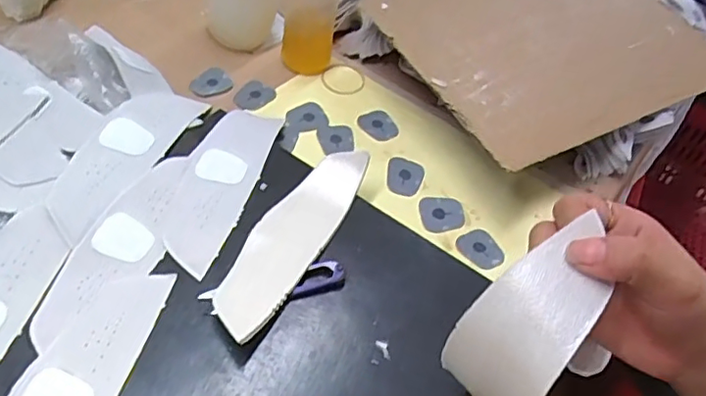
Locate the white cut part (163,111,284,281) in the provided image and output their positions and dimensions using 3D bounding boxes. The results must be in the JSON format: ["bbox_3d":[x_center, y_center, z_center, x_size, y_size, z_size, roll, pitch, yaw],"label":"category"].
[{"bbox_3d":[-0.107,-0.016,0.487,0.055,0.016,0.179,18,51,-1],"label":"white cut part"}]

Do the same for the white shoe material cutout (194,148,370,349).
[{"bbox_3d":[-0.046,0.026,0.445,0.055,0.024,0.175,29,56,15],"label":"white shoe material cutout"}]

